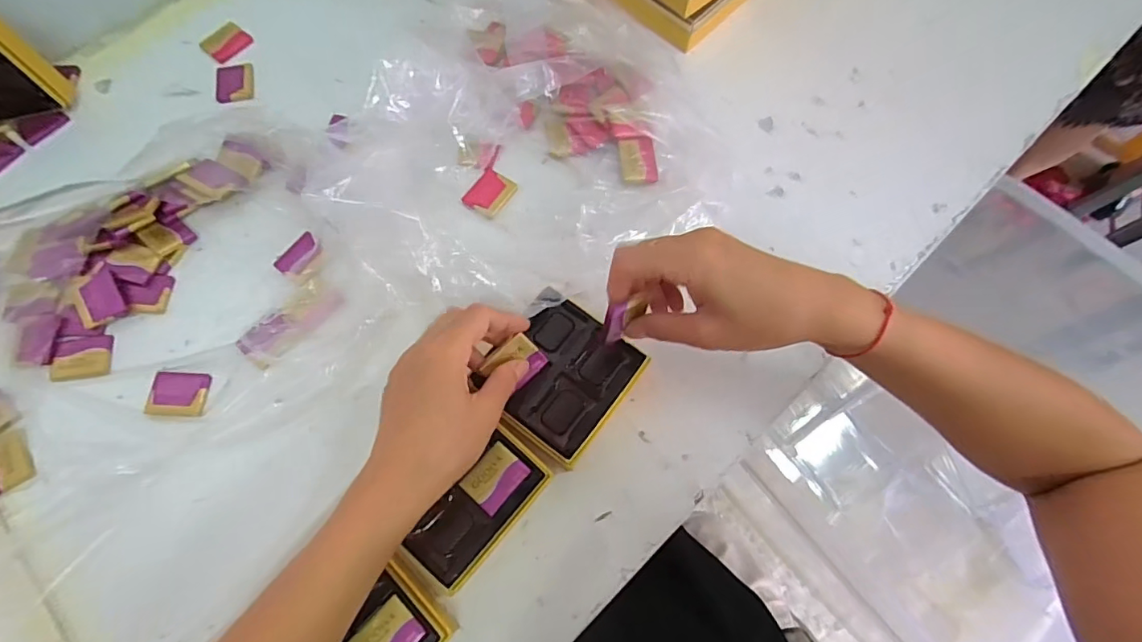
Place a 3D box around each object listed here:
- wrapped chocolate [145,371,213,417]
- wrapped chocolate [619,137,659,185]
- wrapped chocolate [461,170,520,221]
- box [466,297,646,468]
[{"bbox_3d":[-0.290,0.054,0.383,0.041,0.007,0.032,3,70,1],"label":"wrapped chocolate"},{"bbox_3d":[0.058,-0.138,0.443,0.030,0.005,0.040,-9,71,-3],"label":"wrapped chocolate"},{"bbox_3d":[-0.069,-0.109,0.439,0.033,0.004,0.041,31,73,10],"label":"wrapped chocolate"},{"bbox_3d":[-0.007,0.043,0.377,0.086,0.033,0.098,35,74,11],"label":"box"}]

